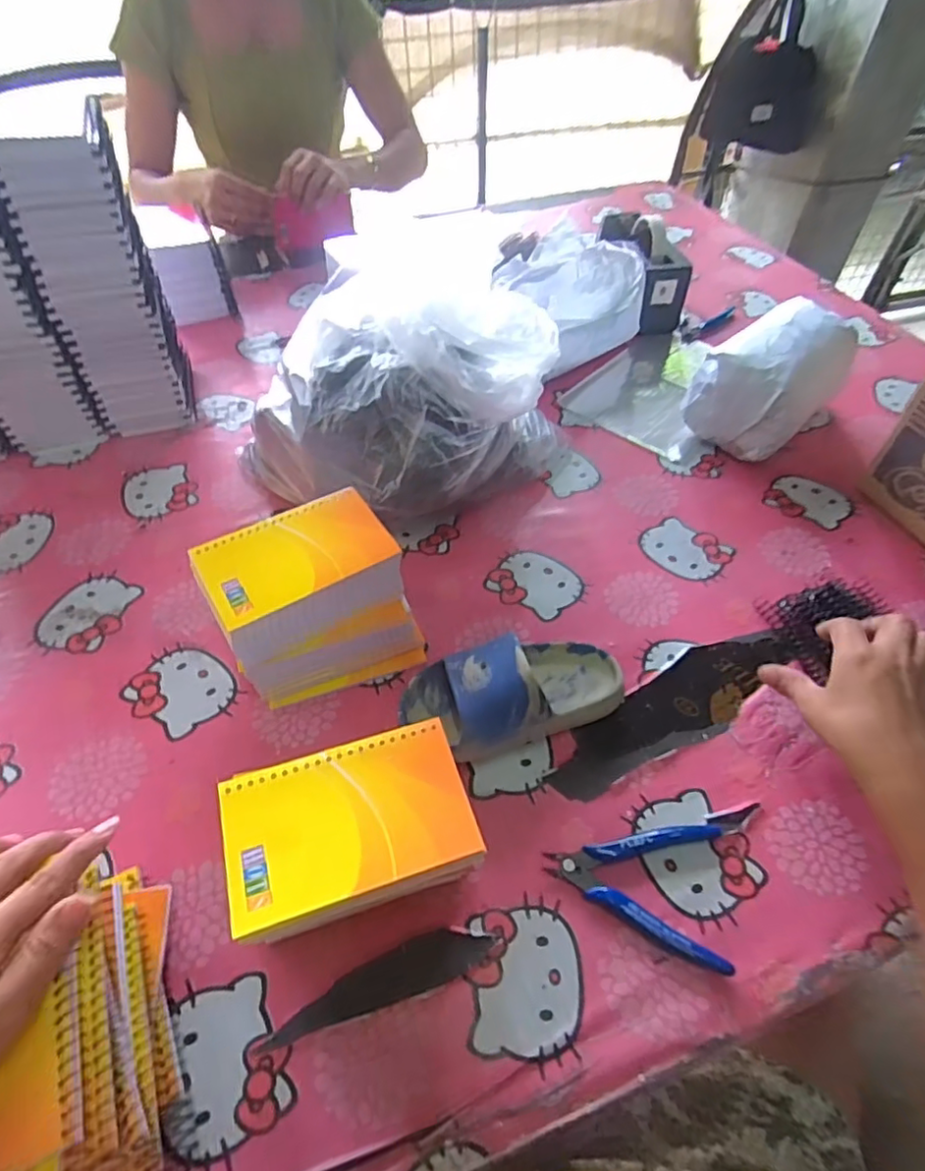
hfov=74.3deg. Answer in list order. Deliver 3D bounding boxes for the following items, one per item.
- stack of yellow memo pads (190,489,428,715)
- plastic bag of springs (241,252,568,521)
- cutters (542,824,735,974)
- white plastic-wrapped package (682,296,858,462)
[{"bbox_3d":[-0.117,0.017,0.481,0.141,0.120,0.100,-22,54,-18],"label":"stack of yellow memo pads"},{"bbox_3d":[-0.050,-0.184,0.594,0.213,0.193,0.260,35,58,24],"label":"plastic bag of springs"},{"bbox_3d":[0.116,0.190,0.405,0.113,0.014,0.088,12,51,9],"label":"cutters"},{"bbox_3d":[0.342,-0.227,0.681,0.174,0.107,0.113,-37,60,-27],"label":"white plastic-wrapped package"}]

